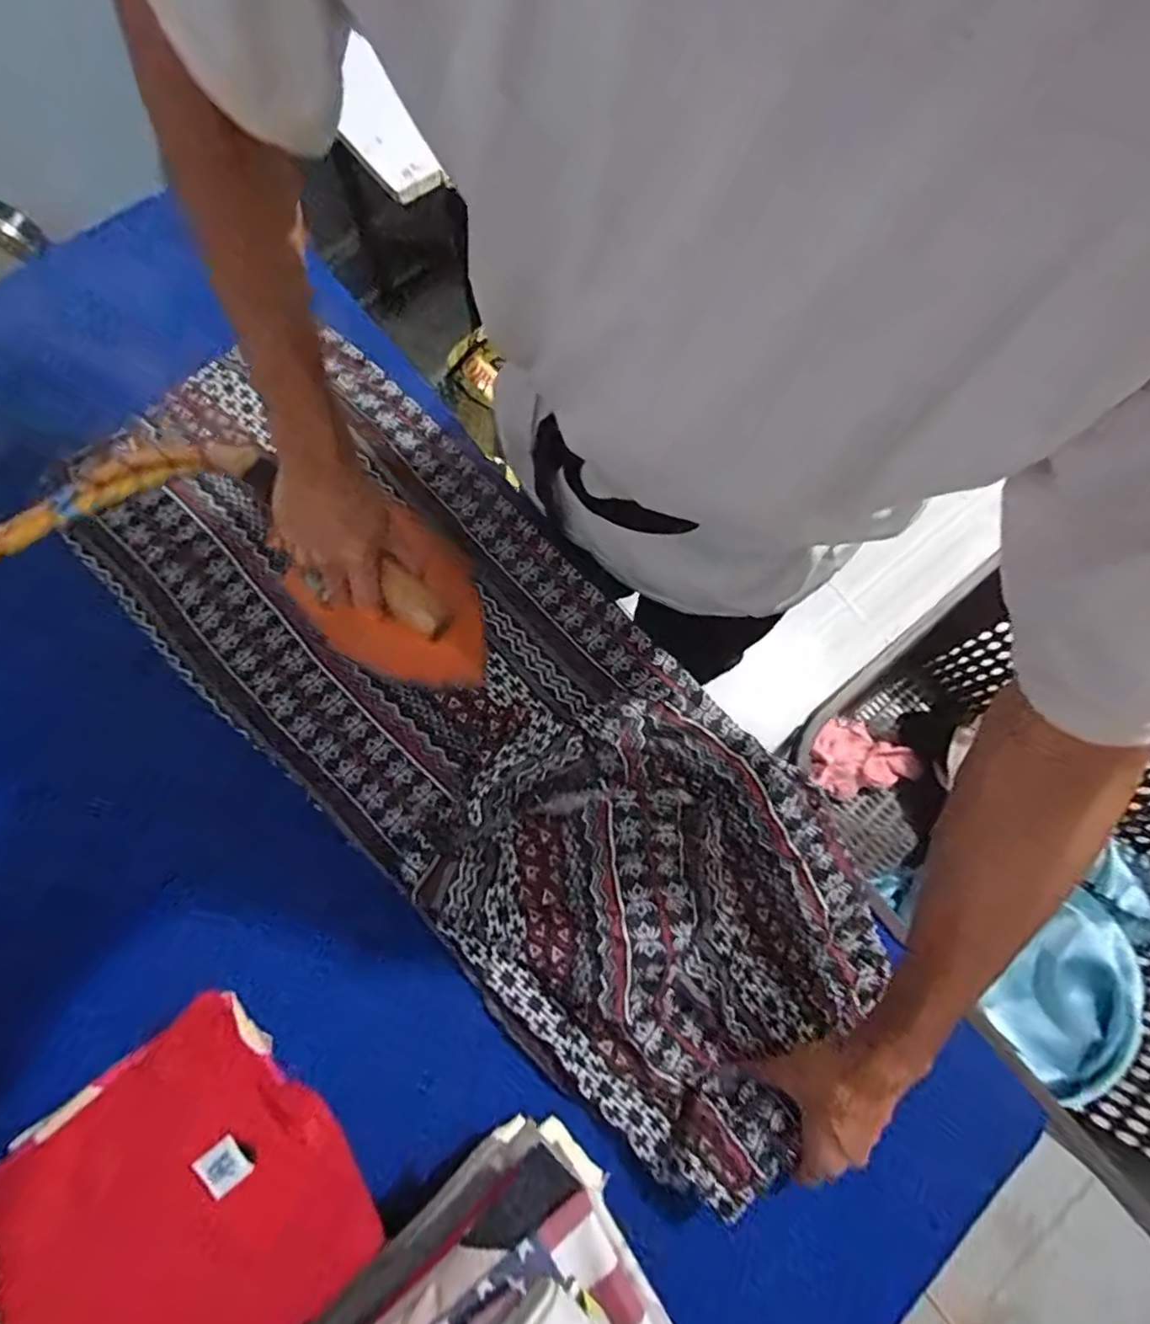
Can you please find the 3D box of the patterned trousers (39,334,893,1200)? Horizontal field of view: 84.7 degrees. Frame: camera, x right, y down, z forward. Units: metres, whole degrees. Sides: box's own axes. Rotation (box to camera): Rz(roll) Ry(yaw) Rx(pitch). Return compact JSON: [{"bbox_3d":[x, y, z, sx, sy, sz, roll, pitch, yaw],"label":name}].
[{"bbox_3d":[-0.104,0.018,0.546,0.802,0.065,0.310,43,79,12],"label":"patterned trousers"}]

